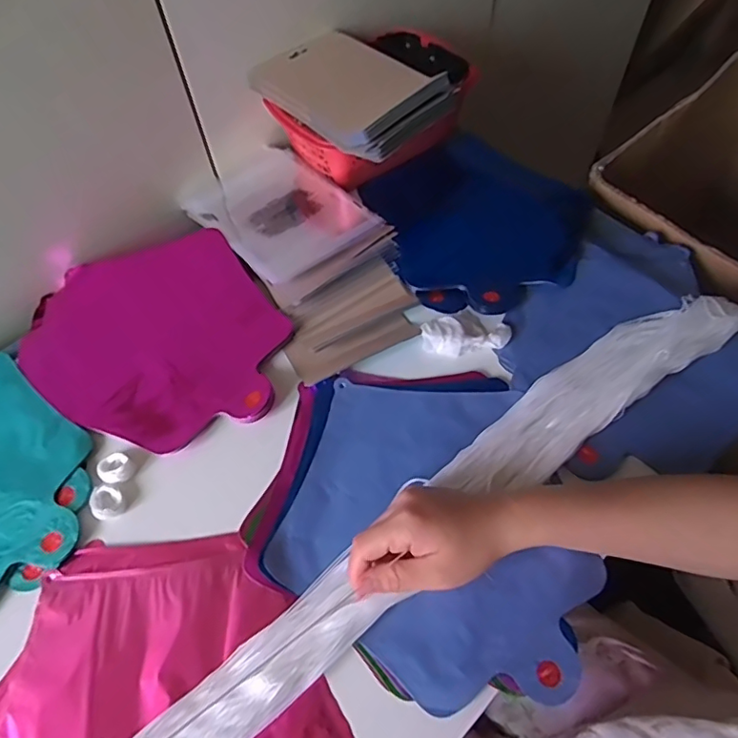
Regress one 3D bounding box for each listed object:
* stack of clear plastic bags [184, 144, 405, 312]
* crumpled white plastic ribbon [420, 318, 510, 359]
[{"bbox_3d":[-0.090,-0.164,0.581,0.135,0.025,0.231,-36,65,-19],"label":"stack of clear plastic bags"},{"bbox_3d":[0.088,-0.028,0.499,0.079,0.016,0.031,0,59,0],"label":"crumpled white plastic ribbon"}]

